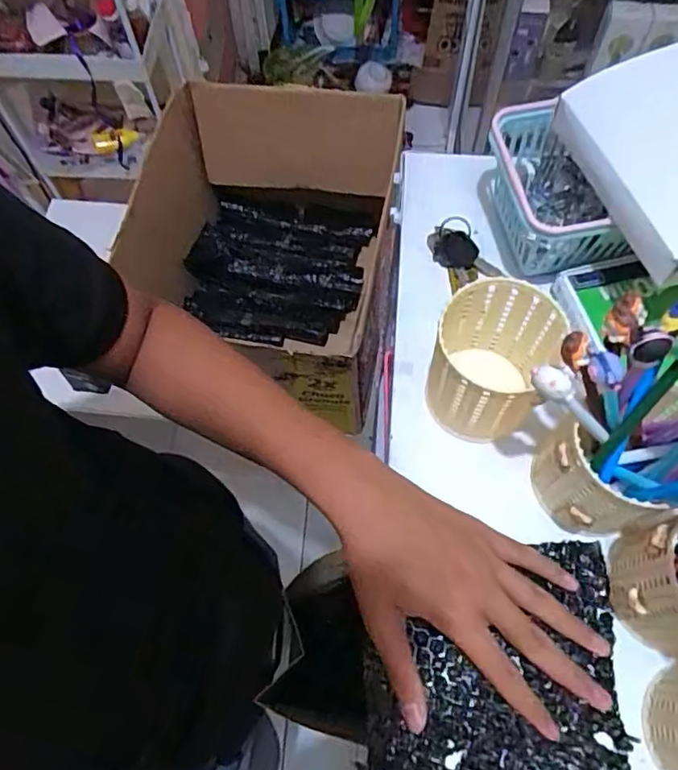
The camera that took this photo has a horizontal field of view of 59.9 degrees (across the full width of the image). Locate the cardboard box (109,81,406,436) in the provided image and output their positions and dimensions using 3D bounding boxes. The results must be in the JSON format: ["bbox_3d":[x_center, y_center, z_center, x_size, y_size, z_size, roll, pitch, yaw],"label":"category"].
[{"bbox_3d":[-0.085,-0.176,0.827,0.326,0.258,0.393,9,66,7],"label":"cardboard box"}]

